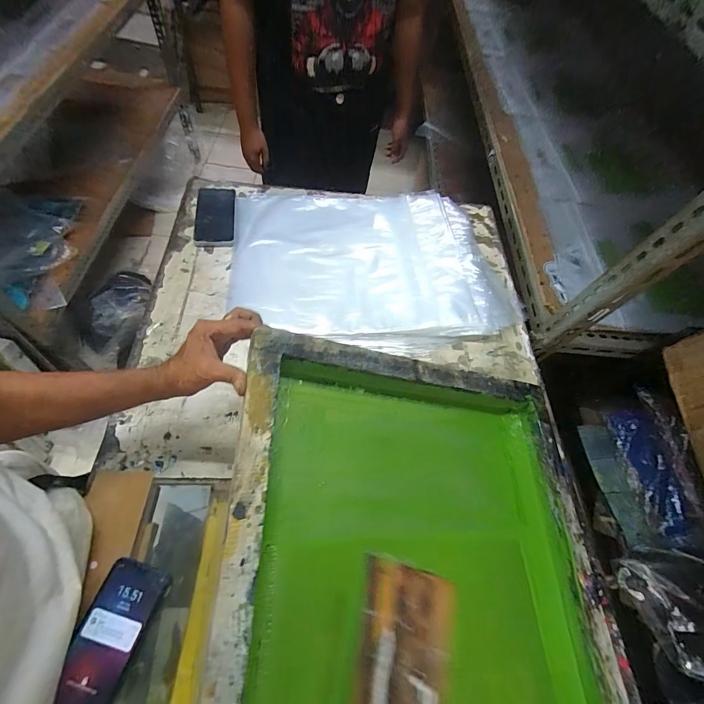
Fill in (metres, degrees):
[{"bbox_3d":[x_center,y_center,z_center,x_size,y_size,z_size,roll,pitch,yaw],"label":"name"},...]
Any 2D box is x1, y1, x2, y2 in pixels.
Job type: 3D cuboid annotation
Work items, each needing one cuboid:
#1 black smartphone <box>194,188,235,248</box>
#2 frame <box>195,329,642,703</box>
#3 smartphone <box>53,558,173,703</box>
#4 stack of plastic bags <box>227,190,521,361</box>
[{"bbox_3d":[-0.287,-0.284,0.730,0.077,0.015,0.157,-3,63,-9],"label":"black smartphone"},{"bbox_3d":[0.091,0.312,0.356,0.457,0.067,0.644,11,59,-20],"label":"frame"},{"bbox_3d":[-0.276,0.327,0.395,0.071,0.014,0.149,18,61,2],"label":"smartphone"},{"bbox_3d":[0.039,-0.182,0.716,0.547,0.042,0.391,4,62,-6],"label":"stack of plastic bags"}]

